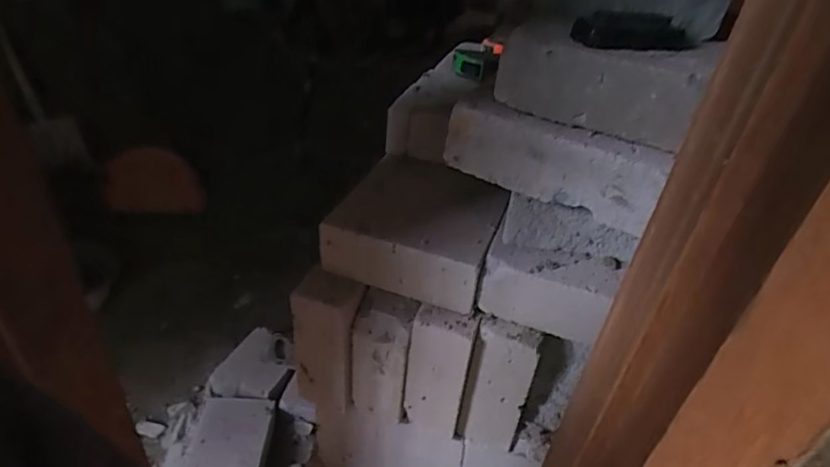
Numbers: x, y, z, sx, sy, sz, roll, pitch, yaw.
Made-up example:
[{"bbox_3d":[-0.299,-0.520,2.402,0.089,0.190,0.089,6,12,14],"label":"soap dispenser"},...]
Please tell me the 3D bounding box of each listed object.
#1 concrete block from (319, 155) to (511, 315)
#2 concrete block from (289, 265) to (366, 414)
[{"bbox_3d":[0.002,-0.014,0.683,0.210,0.080,0.199,16,37,13],"label":"concrete block"},{"bbox_3d":[-0.116,0.143,0.676,0.079,0.195,0.050,15,37,12],"label":"concrete block"}]

